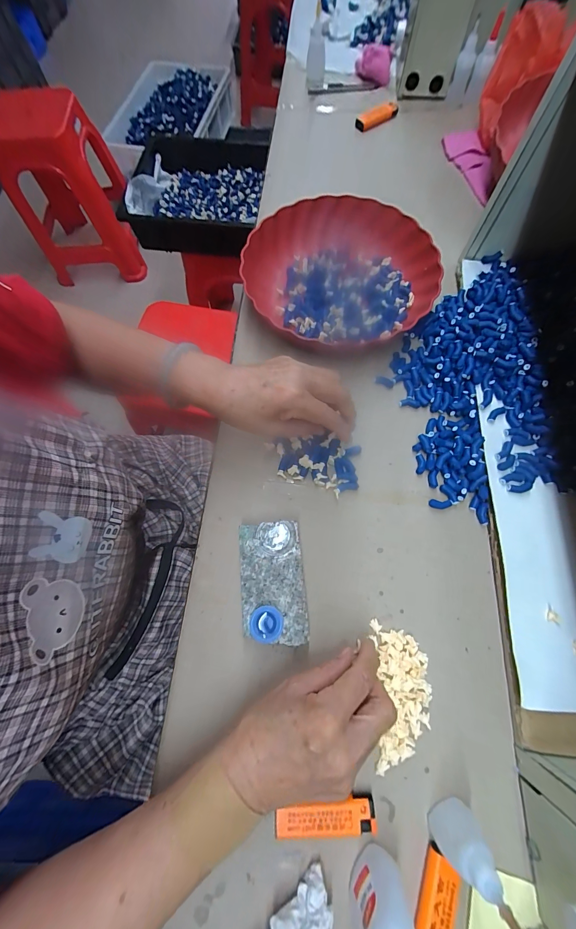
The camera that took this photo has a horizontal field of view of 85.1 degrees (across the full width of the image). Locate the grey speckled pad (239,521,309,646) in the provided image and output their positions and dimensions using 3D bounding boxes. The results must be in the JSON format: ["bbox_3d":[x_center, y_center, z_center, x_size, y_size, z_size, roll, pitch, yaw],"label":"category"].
[{"bbox_3d":[-0.015,0.116,0.312,0.061,0.020,0.109,-5,70,-1],"label":"grey speckled pad"}]

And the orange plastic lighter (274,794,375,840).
[{"bbox_3d":[0.031,0.288,0.257,0.079,0.014,0.022,-4,70,0],"label":"orange plastic lighter"}]

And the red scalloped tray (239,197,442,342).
[{"bbox_3d":[0.070,-0.261,0.421,0.246,0.042,0.223,13,71,6],"label":"red scalloped tray"}]

